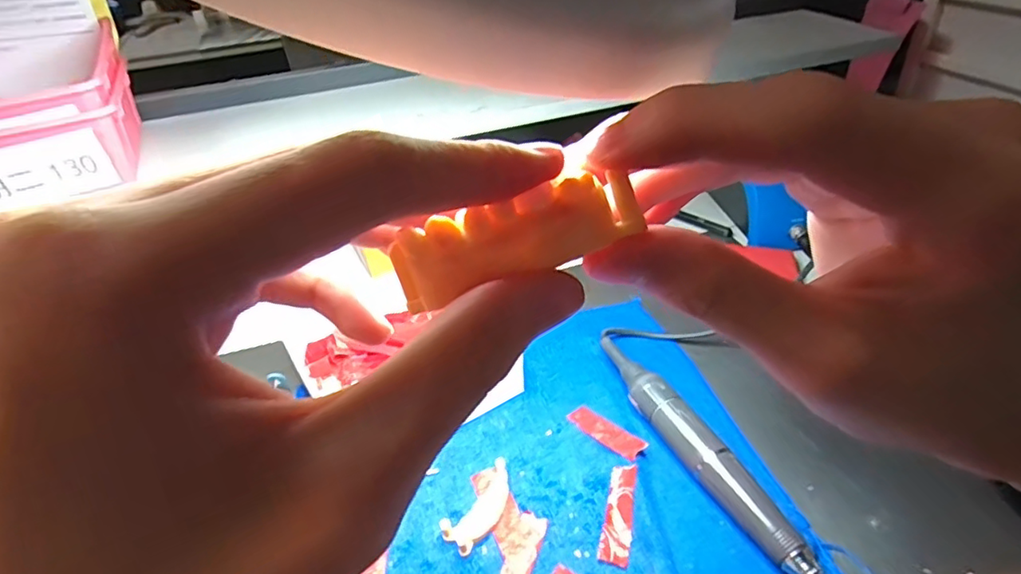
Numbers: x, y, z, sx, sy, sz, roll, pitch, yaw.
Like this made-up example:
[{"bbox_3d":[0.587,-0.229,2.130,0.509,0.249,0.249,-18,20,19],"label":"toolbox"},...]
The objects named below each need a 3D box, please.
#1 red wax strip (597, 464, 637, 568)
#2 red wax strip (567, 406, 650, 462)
[{"bbox_3d":[0.063,0.130,0.336,0.016,0.009,0.058,6,38,14],"label":"red wax strip"},{"bbox_3d":[0.064,0.096,0.388,0.019,0.005,0.058,-38,36,-24],"label":"red wax strip"}]

